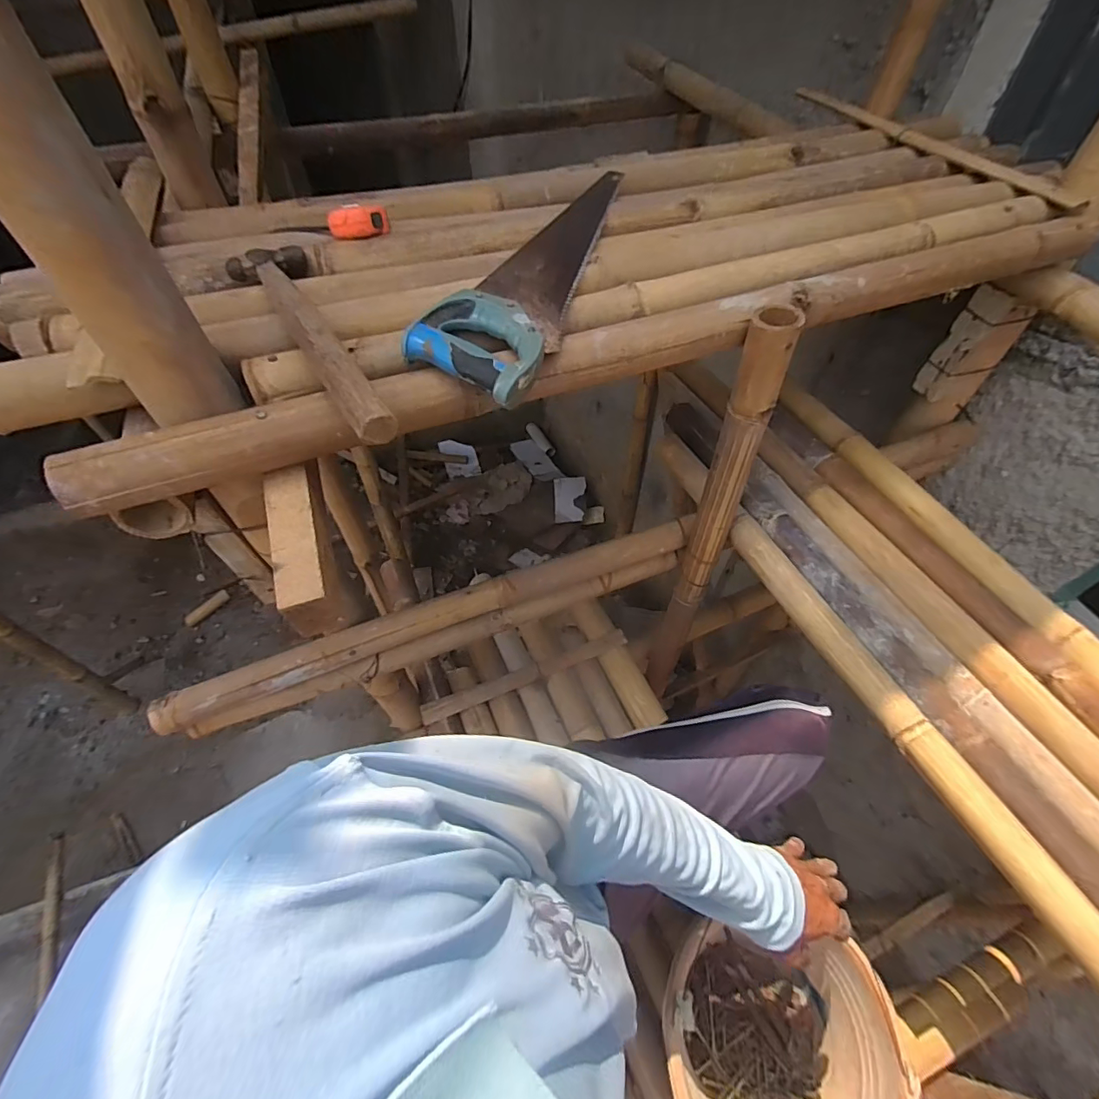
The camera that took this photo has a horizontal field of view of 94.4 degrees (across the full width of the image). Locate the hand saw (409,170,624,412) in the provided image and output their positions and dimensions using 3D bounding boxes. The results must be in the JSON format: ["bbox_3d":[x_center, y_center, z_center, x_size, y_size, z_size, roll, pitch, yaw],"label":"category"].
[{"bbox_3d":[0.011,-0.328,0.573,0.122,0.020,0.491,19,55,14],"label":"hand saw"}]

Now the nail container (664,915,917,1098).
[{"bbox_3d":[0.269,0.630,0.643,0.252,0.195,0.251,8,53,6],"label":"nail container"}]

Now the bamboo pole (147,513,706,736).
[{"bbox_3d":[-0.136,0.094,0.769,0.794,0.065,0.050,-19,55,-14],"label":"bamboo pole"}]

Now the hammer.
[{"bbox_3d":[-0.215,-0.198,0.463,0.068,0.028,0.325,-27,57,-19],"label":"hammer"}]

